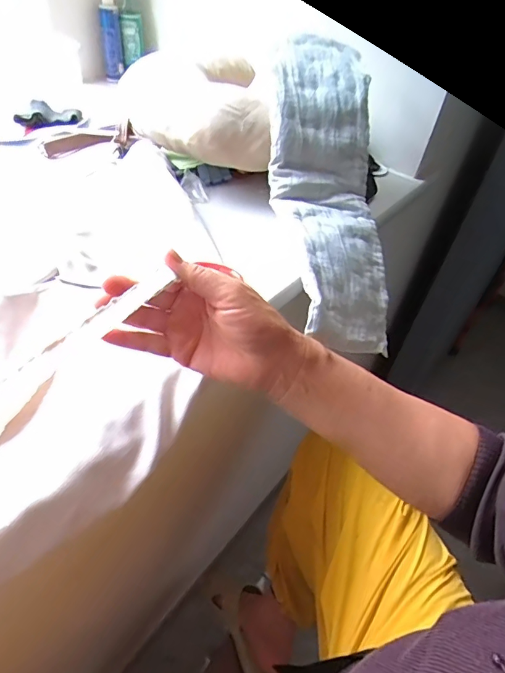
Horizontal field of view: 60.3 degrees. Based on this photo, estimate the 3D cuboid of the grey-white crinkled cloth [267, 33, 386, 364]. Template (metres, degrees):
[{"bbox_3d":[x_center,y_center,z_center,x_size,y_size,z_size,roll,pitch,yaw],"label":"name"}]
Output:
[{"bbox_3d":[0.105,-0.217,0.599,0.156,0.088,0.459,-4,79,-9],"label":"grey-white crinkled cloth"}]

